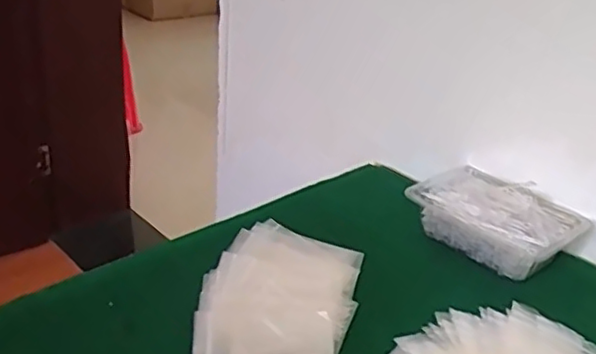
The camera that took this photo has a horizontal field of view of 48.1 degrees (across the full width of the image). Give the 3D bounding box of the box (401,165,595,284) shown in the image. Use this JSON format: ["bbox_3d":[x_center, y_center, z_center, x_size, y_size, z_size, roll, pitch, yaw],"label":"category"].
[{"bbox_3d":[0.227,0.051,0.783,0.123,0.056,0.180,-21,37,-38],"label":"box"}]

